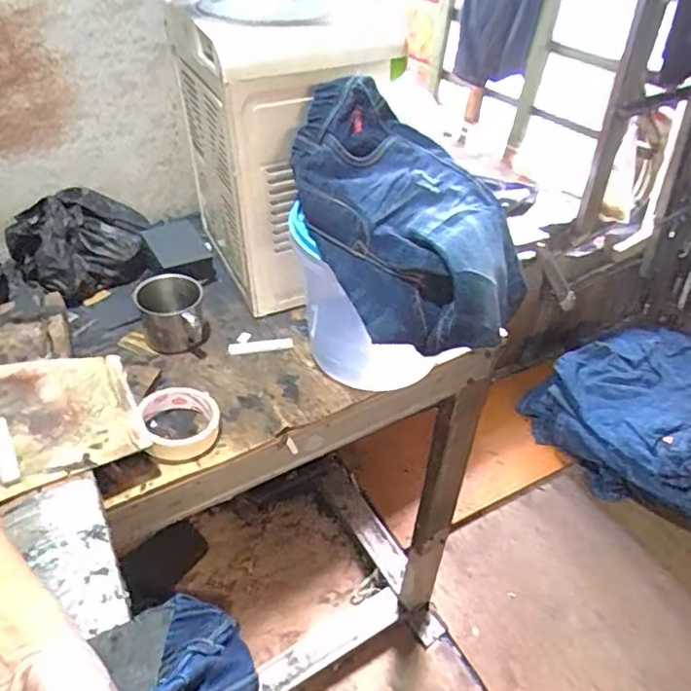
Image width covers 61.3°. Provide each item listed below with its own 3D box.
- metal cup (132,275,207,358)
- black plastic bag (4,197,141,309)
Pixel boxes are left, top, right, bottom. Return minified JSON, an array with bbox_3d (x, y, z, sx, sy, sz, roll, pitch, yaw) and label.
[{"bbox_3d":[-0.225,-0.041,0.764,0.083,0.077,0.083,0,42,0],"label":"metal cup"},{"bbox_3d":[-0.397,-0.146,0.857,0.156,0.117,0.133,-31,50,-30],"label":"black plastic bag"}]

